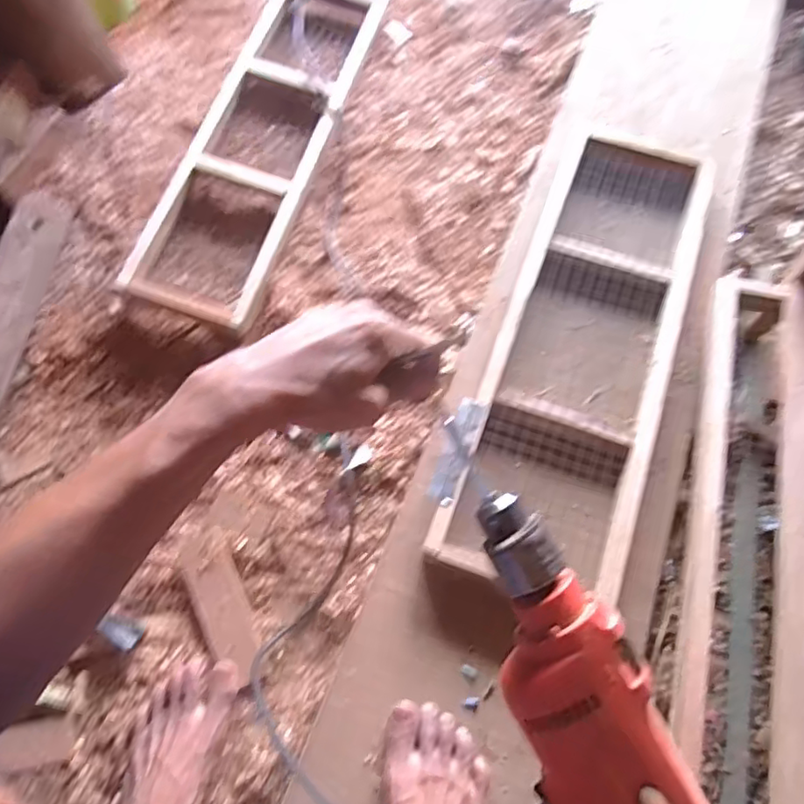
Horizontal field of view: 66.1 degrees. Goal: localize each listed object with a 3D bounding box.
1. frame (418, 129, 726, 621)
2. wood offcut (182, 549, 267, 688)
[{"bbox_3d":[0.218,-0.076,0.737,0.199,0.042,0.627,19,66,11],"label":"frame"},{"bbox_3d":[-0.186,0.227,0.654,0.051,0.014,0.136,-25,66,-10],"label":"wood offcut"}]

